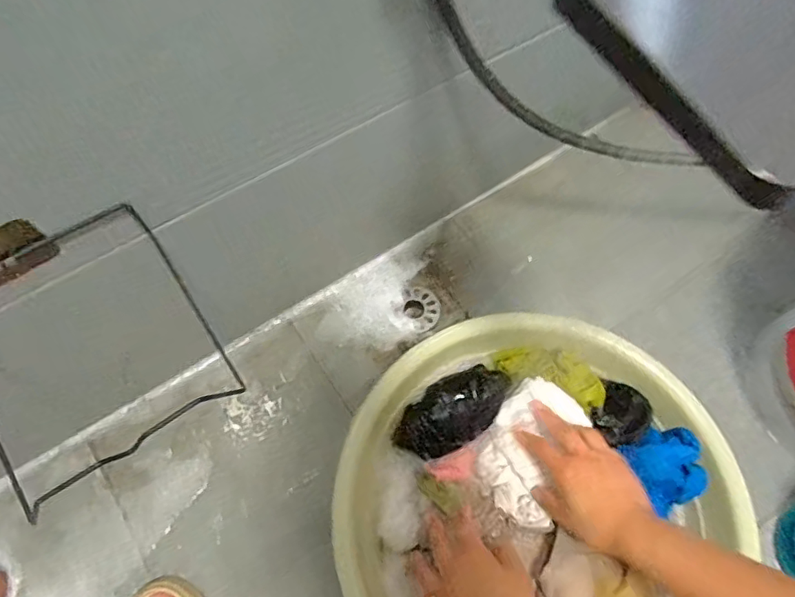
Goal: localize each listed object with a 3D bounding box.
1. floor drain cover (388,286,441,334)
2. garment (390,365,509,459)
[{"bbox_3d":[0.025,0.017,0.807,0.078,0.009,0.069,-29,70,-15],"label":"floor drain cover"},{"bbox_3d":[0.065,0.127,0.618,0.141,0.038,0.074,-32,71,-16],"label":"garment"}]

